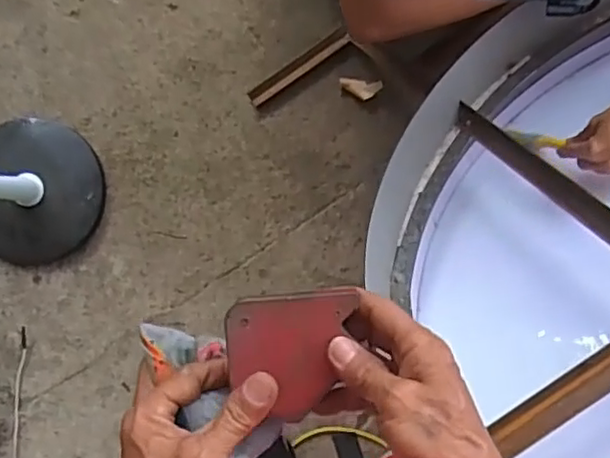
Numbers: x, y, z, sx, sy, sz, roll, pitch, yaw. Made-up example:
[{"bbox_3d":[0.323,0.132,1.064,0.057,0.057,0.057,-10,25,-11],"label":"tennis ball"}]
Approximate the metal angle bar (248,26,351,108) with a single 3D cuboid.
[{"bbox_3d":[-0.011,-0.305,1.209,0.216,0.028,0.030,-34,87,3],"label":"metal angle bar"}]

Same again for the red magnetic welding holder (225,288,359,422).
[{"bbox_3d":[-0.007,0.079,0.402,0.081,0.011,0.077,-5,86,-2],"label":"red magnetic welding holder"}]

